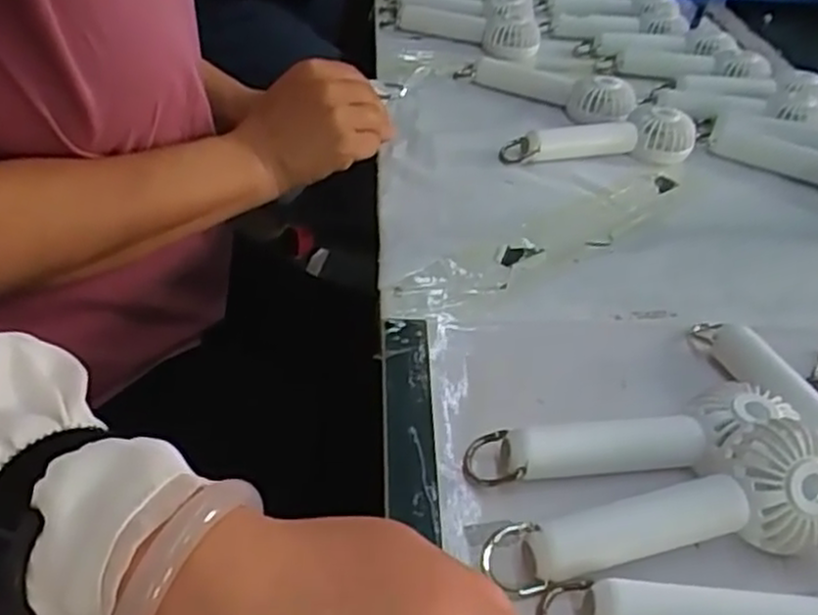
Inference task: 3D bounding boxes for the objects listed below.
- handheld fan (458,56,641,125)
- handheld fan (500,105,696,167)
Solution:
[{"bbox_3d":[0.124,-0.204,0.692,0.162,0.026,0.051,30,45,26],"label":"handheld fan"},{"bbox_3d":[0.154,-0.137,0.615,0.158,0.031,0.036,-3,40,-10],"label":"handheld fan"}]

